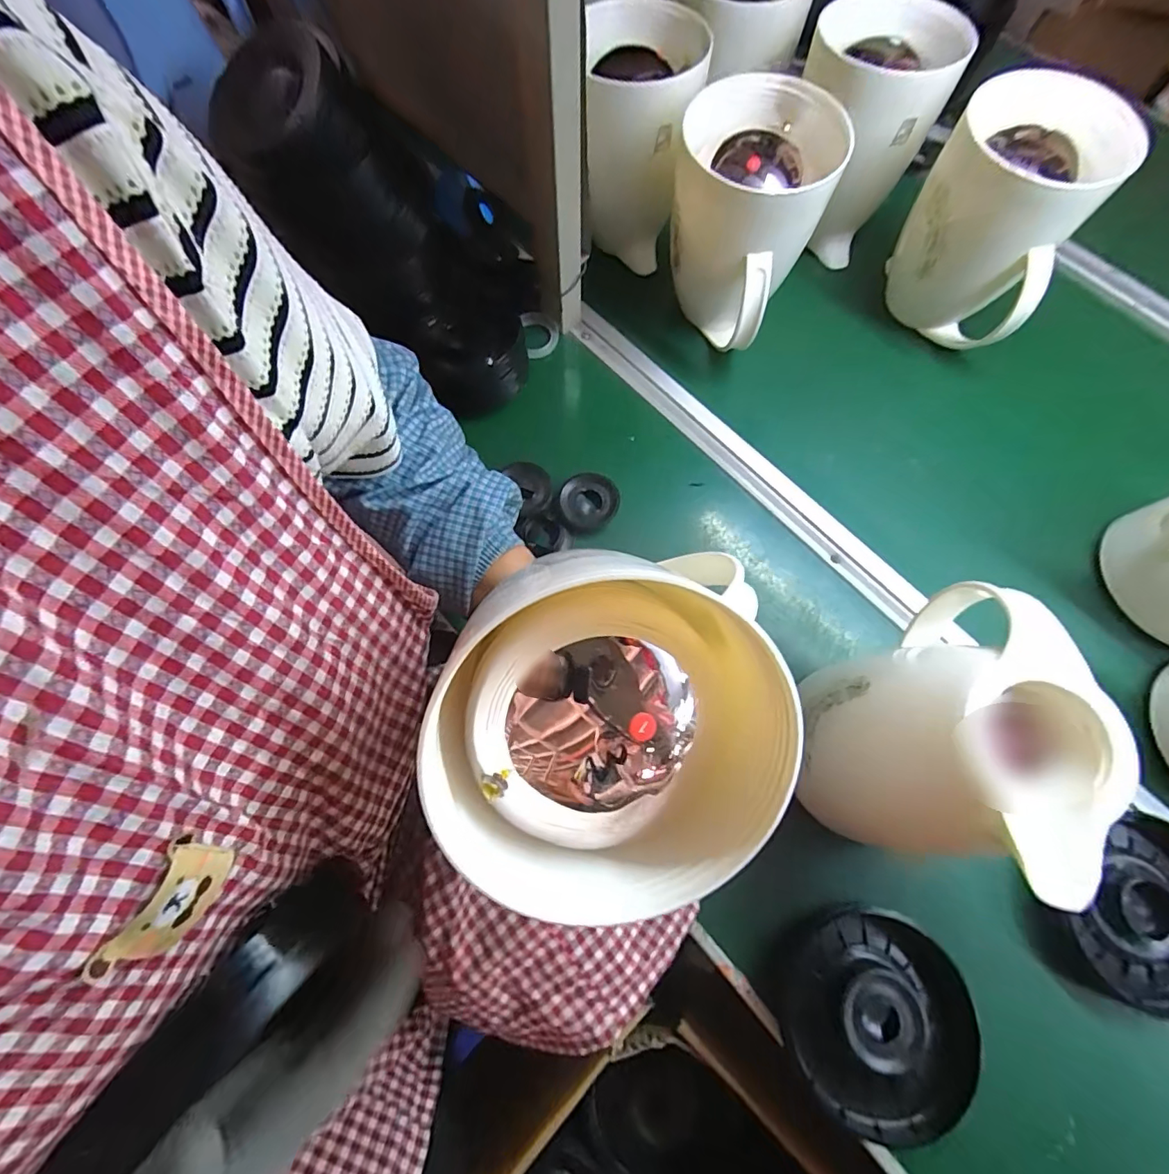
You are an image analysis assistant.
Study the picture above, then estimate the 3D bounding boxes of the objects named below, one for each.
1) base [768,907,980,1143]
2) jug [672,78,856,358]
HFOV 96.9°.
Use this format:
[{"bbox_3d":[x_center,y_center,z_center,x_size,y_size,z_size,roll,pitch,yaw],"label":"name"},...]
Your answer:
[{"bbox_3d":[0.221,0.320,0.388,0.140,0.035,0.138,0,70,0],"label":"base"},{"bbox_3d":[0.159,-0.365,0.535,0.146,0.191,0.127,15,71,5],"label":"jug"}]

